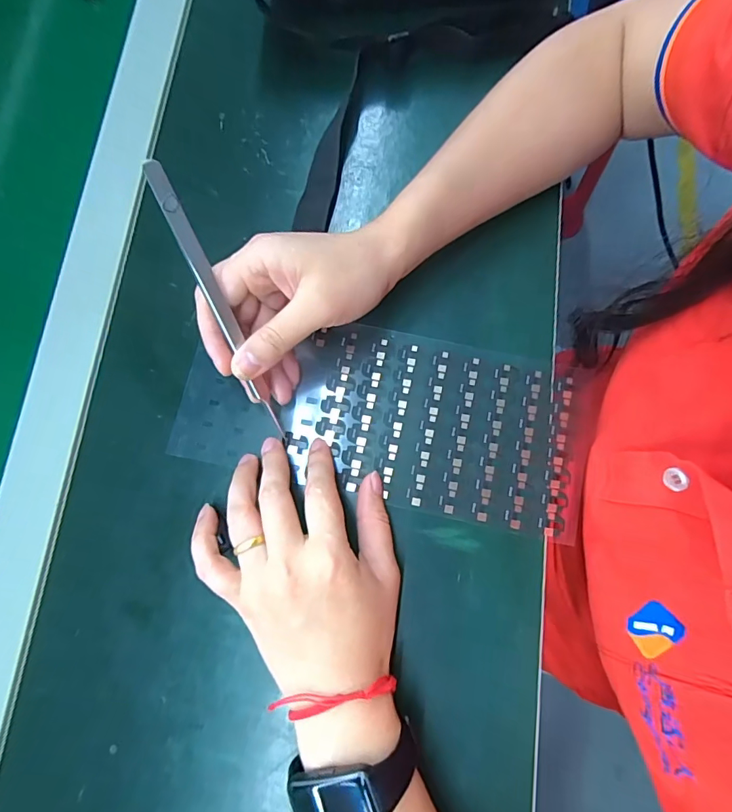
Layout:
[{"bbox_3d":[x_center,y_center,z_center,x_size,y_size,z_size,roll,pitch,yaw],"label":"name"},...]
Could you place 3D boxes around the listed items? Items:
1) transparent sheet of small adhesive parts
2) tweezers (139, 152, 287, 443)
[{"bbox_3d":[0.012,0.004,0.300,0.258,0.004,0.112,12,79,3],"label":"transparent sheet of small adhesive parts"},{"bbox_3d":[-0.078,-0.051,0.252,0.010,0.004,0.153,-23,114,-5],"label":"tweezers"}]

